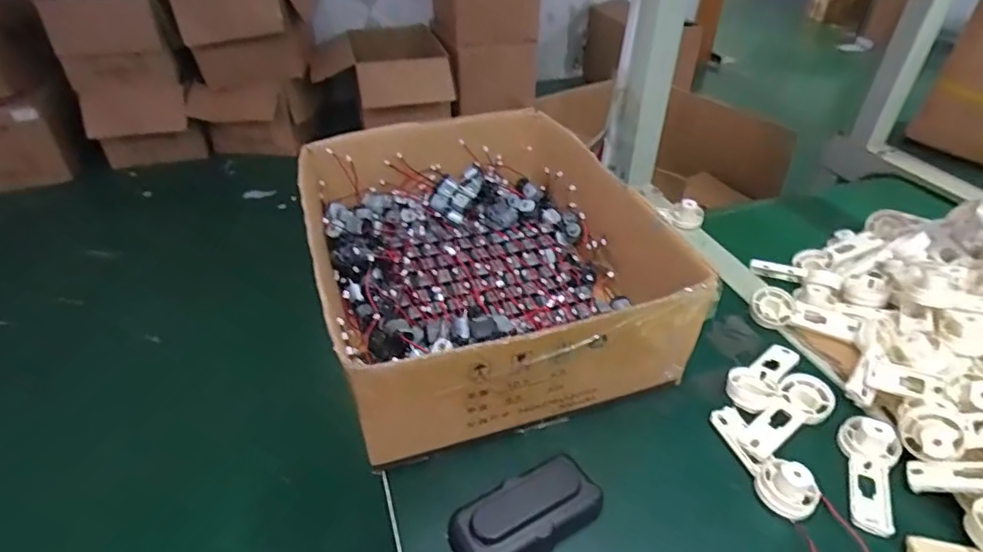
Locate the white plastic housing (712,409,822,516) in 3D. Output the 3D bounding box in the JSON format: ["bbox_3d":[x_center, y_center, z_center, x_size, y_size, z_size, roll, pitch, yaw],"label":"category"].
[{"bbox_3d":[0.204,0.137,0.415,0.035,0.027,0.093,-16,41,-21],"label":"white plastic housing"}]

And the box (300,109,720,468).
[{"bbox_3d":[-0.014,-0.020,0.541,0.286,0.138,0.364,-12,39,-16],"label":"box"}]

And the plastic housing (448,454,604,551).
[{"bbox_3d":[0.024,0.170,0.384,0.107,0.027,0.049,-20,42,-25],"label":"plastic housing"}]

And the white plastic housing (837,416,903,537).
[{"bbox_3d":[0.285,0.149,0.407,0.038,0.020,0.085,14,52,20],"label":"white plastic housing"}]

